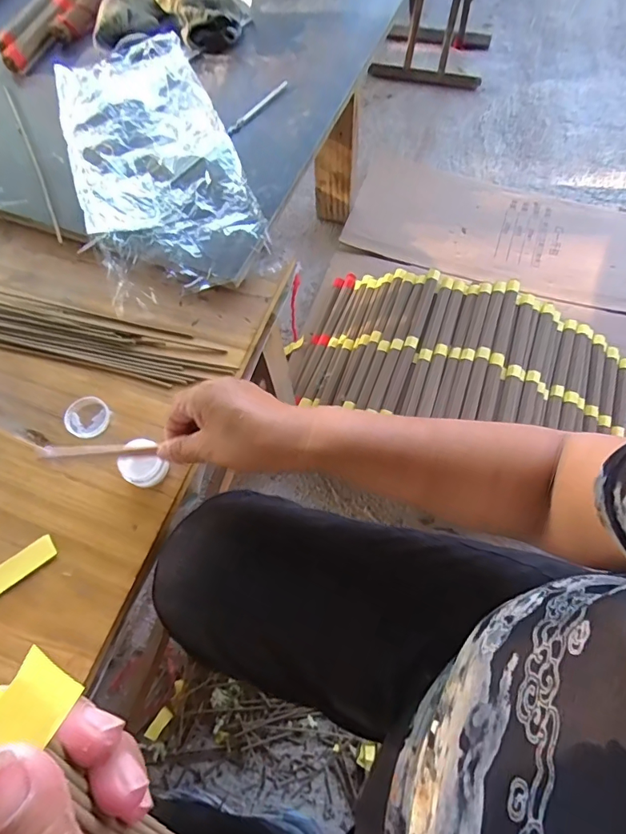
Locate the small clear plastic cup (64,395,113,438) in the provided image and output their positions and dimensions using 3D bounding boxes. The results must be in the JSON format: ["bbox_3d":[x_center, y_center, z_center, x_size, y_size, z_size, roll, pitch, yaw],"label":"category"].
[{"bbox_3d":[-0.203,0.000,0.414,0.035,0.008,0.037,-1,66,2],"label":"small clear plastic cup"}]

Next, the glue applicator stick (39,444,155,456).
[{"bbox_3d":[-0.164,0.026,0.353,0.083,0.007,0.008,1,66,-7],"label":"glue applicator stick"}]

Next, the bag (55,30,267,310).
[{"bbox_3d":[-0.180,-0.296,0.519,0.170,0.038,0.377,-20,67,-7],"label":"bag"}]

